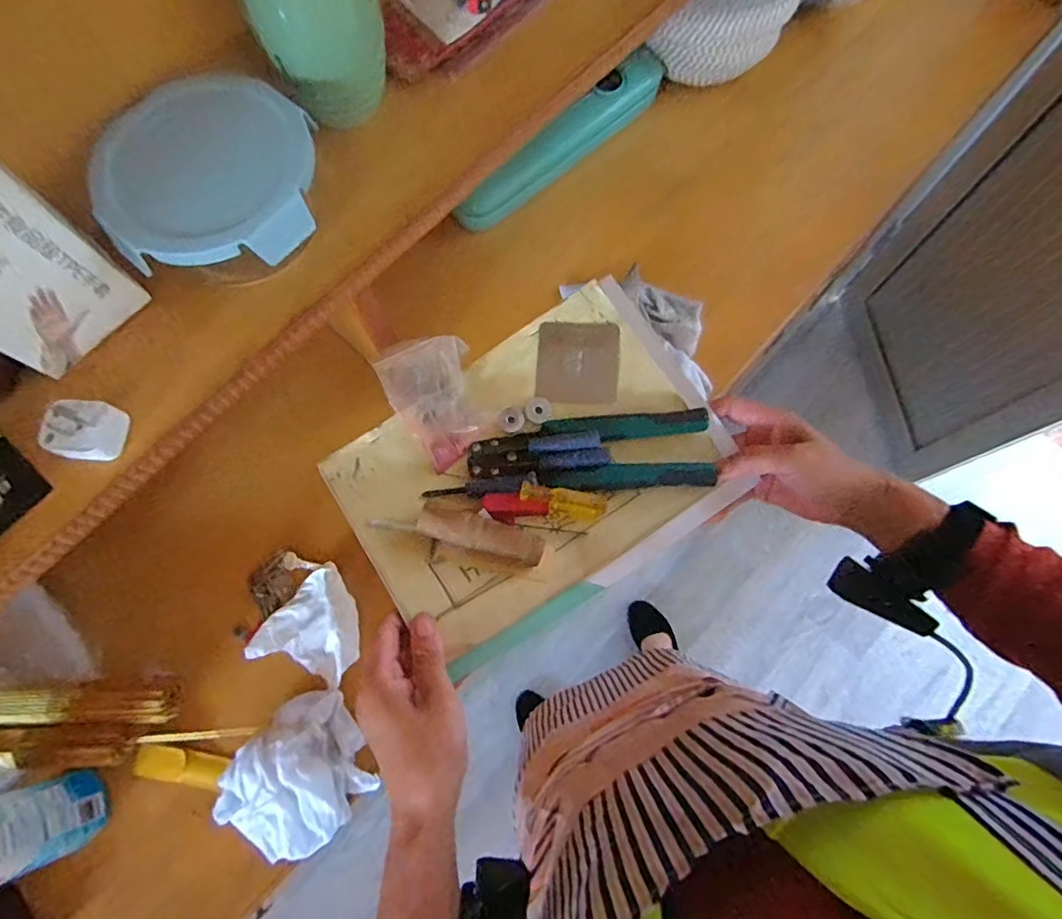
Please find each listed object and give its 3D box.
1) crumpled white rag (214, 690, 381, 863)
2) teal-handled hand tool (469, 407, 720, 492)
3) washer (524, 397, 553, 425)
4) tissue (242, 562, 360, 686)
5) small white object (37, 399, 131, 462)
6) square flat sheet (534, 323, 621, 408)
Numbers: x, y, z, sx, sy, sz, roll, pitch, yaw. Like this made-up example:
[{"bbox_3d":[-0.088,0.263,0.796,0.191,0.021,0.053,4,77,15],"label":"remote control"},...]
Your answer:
[{"bbox_3d":[-0.209,0.287,0.512,0.109,0.062,0.119,42,78,13],"label":"crumpled white rag"},{"bbox_3d":[0.046,-0.006,0.433,0.180,0.009,0.057,-2,72,1],"label":"teal-handled hand tool"},{"bbox_3d":[0.006,-0.039,0.450,0.021,0.006,0.021,0,72,2],"label":"washer"},{"bbox_3d":[-0.211,0.172,0.557,0.096,0.035,0.117,38,77,12],"label":"tissue"},{"bbox_3d":[-0.309,-0.021,0.394,0.040,0.028,0.040,9,73,5],"label":"small white object"},{"bbox_3d":[0.037,-0.077,0.456,0.065,0.005,0.066,1,86,6],"label":"square flat sheet"}]

